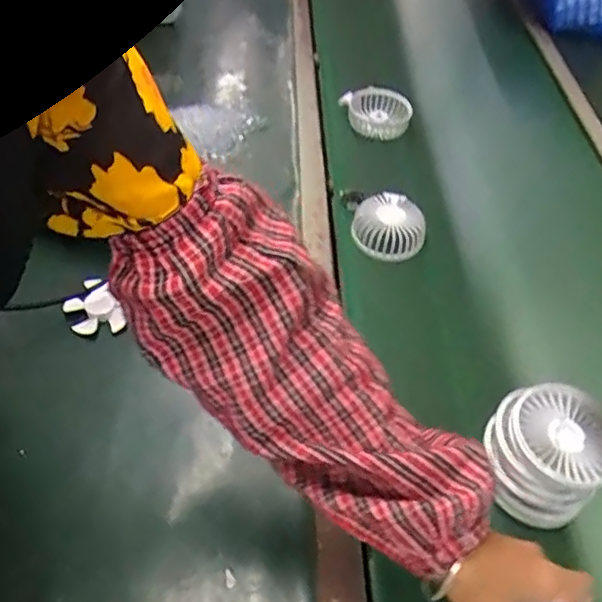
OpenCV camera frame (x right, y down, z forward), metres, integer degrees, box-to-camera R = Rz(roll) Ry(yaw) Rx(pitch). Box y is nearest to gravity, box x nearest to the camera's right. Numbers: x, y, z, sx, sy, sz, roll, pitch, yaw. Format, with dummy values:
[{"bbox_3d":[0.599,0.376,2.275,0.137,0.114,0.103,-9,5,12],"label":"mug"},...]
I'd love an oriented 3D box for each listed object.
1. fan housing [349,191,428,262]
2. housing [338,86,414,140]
[{"bbox_3d":[0.109,-0.094,0.773,0.092,0.039,0.101,1,48,-1],"label":"fan housing"},{"bbox_3d":[0.116,-0.294,0.947,0.094,0.037,0.101,1,48,-1],"label":"housing"}]

